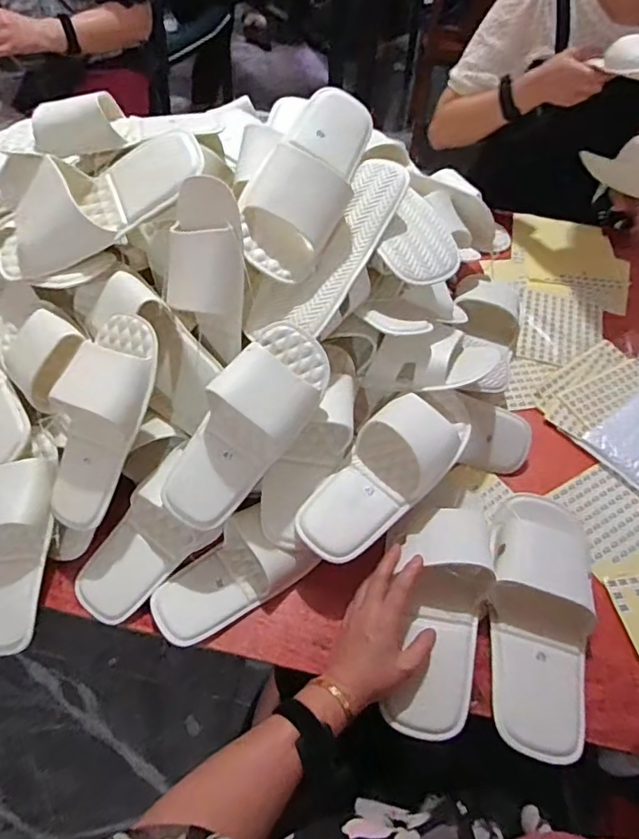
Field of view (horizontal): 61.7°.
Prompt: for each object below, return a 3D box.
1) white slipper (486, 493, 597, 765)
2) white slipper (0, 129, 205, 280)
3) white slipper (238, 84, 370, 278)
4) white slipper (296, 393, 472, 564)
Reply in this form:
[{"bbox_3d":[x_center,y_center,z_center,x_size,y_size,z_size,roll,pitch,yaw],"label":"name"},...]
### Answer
[{"bbox_3d":[0.243,0.207,0.579,0.110,0.068,0.271,10,62,4],"label":"white slipper"},{"bbox_3d":[-0.268,-0.259,0.617,0.280,0.076,0.102,-26,56,6],"label":"white slipper"},{"bbox_3d":[-0.012,-0.278,0.617,0.104,0.073,0.252,19,72,10],"label":"white slipper"},{"bbox_3d":[0.075,0.055,0.606,0.099,0.068,0.240,40,75,23],"label":"white slipper"}]

